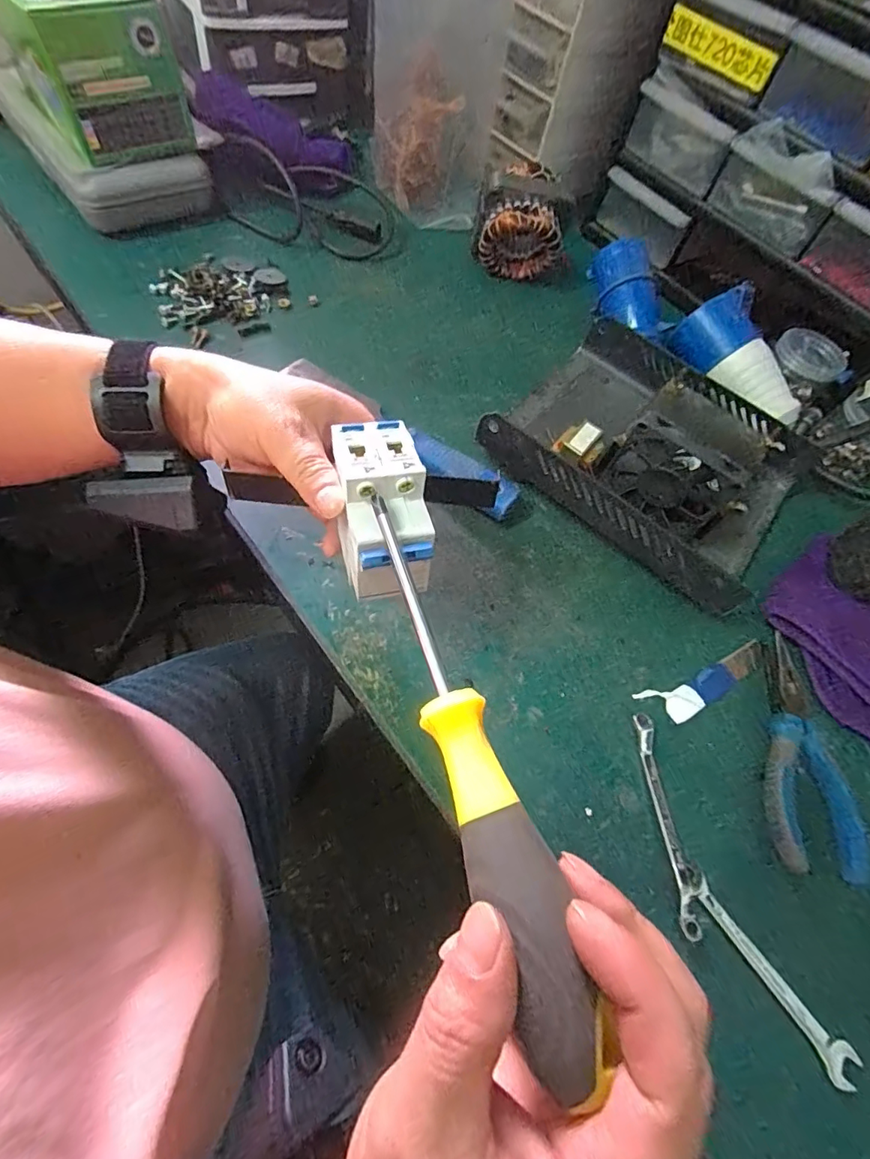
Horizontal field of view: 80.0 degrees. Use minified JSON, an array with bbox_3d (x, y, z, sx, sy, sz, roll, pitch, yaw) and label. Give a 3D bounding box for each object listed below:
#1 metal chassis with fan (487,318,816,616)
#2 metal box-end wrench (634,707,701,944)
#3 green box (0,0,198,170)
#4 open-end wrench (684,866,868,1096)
[{"bbox_3d":[0.181,-0.115,0.407,0.228,0.080,0.193,37,61,11],"label":"metal chassis with fan"},{"bbox_3d":[0.138,0.143,0.311,0.011,0.011,0.121,2,61,-10],"label":"metal box-end wrench"},{"bbox_3d":[-0.305,-0.464,0.454,0.107,0.095,0.153,-30,70,-24],"label":"green box"},{"bbox_3d":[0.182,0.214,0.282,0.018,0.010,0.114,-31,71,-25],"label":"open-end wrench"}]

